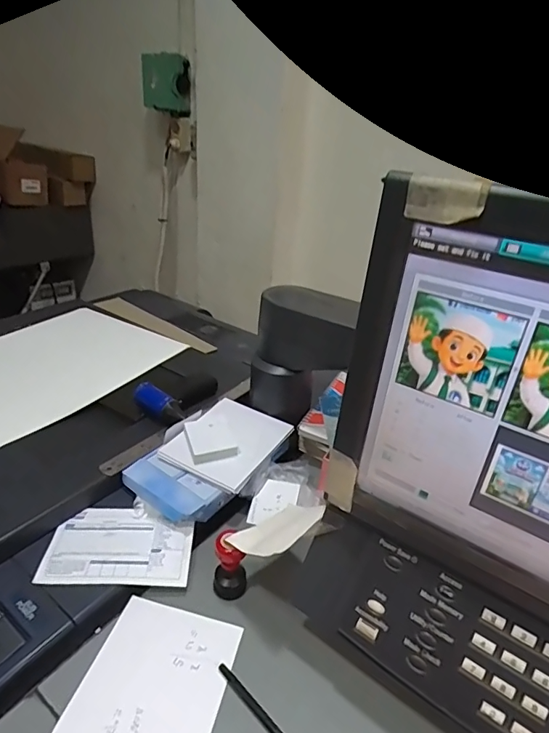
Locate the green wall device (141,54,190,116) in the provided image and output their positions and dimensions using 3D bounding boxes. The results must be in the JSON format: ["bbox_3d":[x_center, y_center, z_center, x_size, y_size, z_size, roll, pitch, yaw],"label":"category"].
[{"bbox_3d":[-0.364,-0.949,1.538,0.150,0.167,0.118,-4,29,-16],"label":"green wall device"}]

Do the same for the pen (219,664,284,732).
[{"bbox_3d":[-0.002,0.313,0.396,0.138,0.006,0.011,28,35,36],"label":"pen"}]

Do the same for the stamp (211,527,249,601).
[{"bbox_3d":[-0.048,0.216,0.500,0.038,0.071,0.032,3,28,-3],"label":"stamp"}]

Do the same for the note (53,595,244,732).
[{"bbox_3d":[-0.112,0.297,0.422,0.126,0.007,0.149,10,28,10],"label":"note"}]

